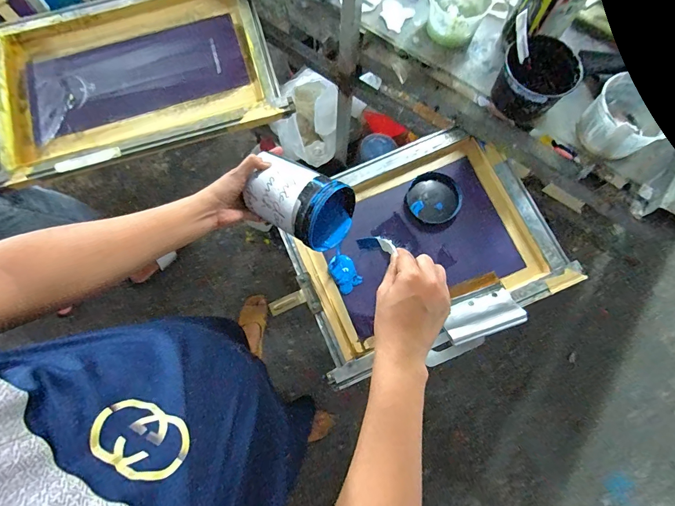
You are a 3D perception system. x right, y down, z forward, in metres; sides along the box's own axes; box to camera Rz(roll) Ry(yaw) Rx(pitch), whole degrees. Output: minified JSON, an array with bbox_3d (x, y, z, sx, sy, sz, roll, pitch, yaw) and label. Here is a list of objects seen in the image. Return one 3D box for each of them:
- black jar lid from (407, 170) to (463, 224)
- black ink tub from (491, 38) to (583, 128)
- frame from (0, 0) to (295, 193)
[{"bbox_3d":[0.205,-0.118,0.740,0.107,0.011,0.115,0,74,-1],"label":"black jar lid"},{"bbox_3d":[0.341,-0.299,0.630,0.112,0.101,0.117,0,74,-1],"label":"black ink tub"},{"bbox_3d":[-0.476,-0.407,0.800,0.635,0.081,0.437,-18,73,-1],"label":"frame"}]

